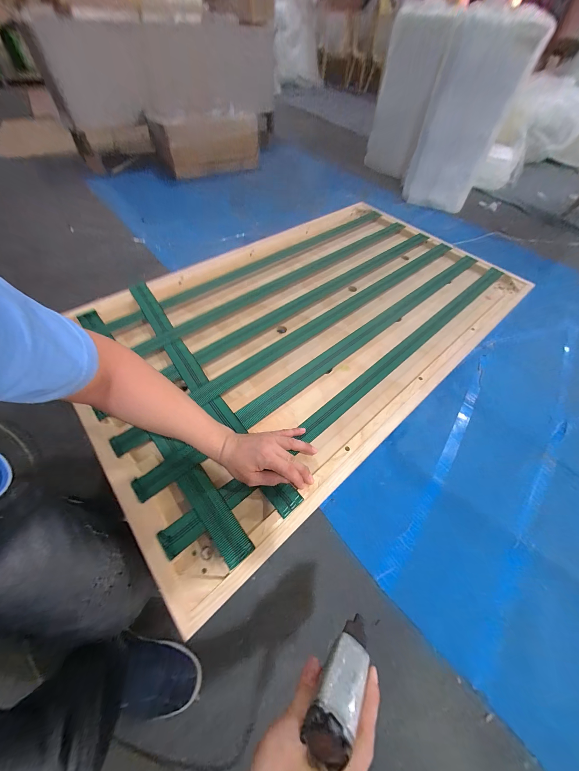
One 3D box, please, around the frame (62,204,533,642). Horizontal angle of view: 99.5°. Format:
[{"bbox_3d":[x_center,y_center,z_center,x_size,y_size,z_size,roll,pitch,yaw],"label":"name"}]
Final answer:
[{"bbox_3d":[0.065,-0.215,0.688,1.170,0.033,0.722,-35,66,-22],"label":"frame"}]

